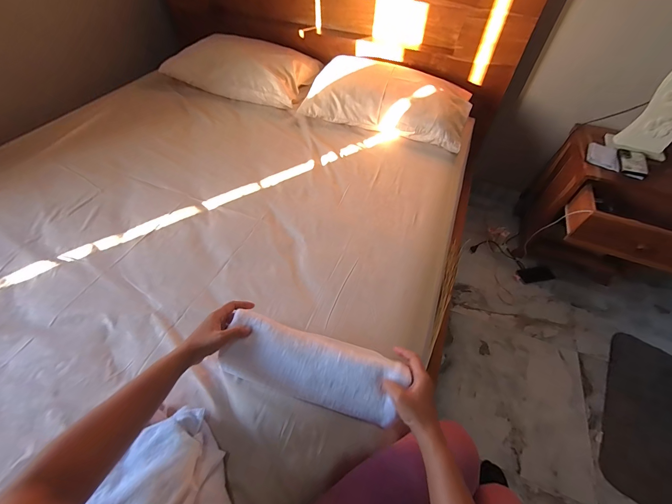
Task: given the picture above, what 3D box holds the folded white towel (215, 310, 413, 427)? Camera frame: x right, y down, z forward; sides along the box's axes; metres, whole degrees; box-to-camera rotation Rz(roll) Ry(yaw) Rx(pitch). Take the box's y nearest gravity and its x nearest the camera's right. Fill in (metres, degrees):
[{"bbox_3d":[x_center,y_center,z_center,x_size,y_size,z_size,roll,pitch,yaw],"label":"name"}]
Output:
[{"bbox_3d":[-0.041,0.207,0.519,0.322,0.042,0.116,15,88,7],"label":"folded white towel"}]

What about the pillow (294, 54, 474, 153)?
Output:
[{"bbox_3d":[0.222,-0.635,1.190,0.626,0.144,0.369,16,54,10],"label":"pillow"}]

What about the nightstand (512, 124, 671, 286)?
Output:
[{"bbox_3d":[1.111,-0.135,1.256,0.425,0.513,0.573,16,53,10],"label":"nightstand"}]

